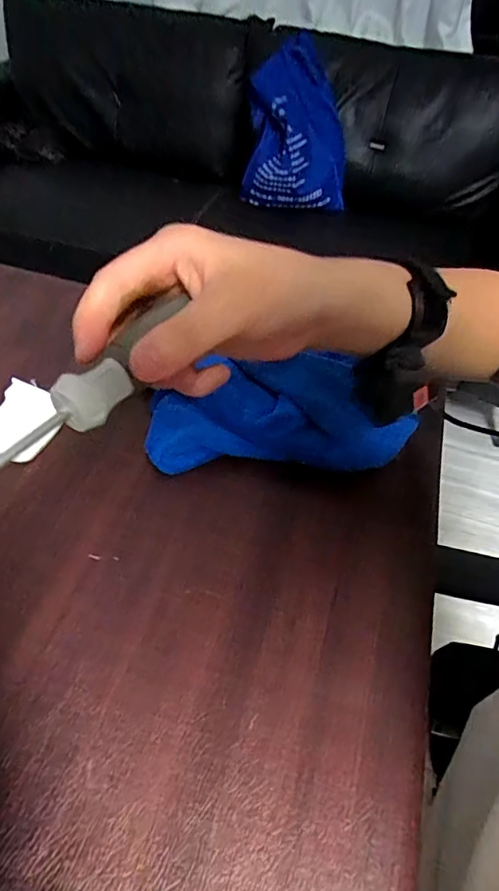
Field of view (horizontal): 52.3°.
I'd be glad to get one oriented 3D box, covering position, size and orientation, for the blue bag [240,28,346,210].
[{"bbox_3d":[0.129,-0.801,1.310,0.269,0.350,0.211,8,48,1],"label":"blue bag"}]

